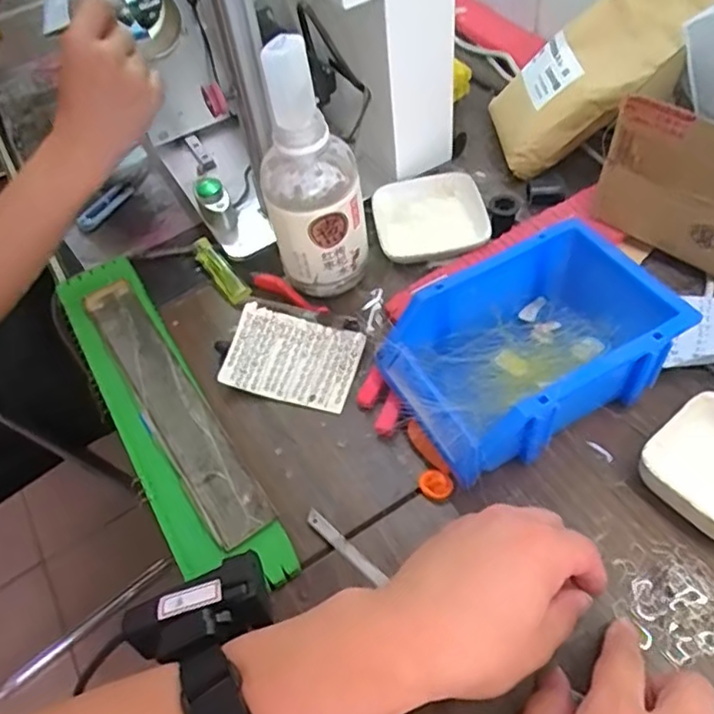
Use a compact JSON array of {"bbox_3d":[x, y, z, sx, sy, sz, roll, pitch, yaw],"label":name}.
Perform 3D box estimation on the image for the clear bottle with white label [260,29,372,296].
[{"bbox_3d":[-0.036,-0.131,0.471,0.065,0.189,0.067,30,62,26],"label":"clear bottle with white label"}]

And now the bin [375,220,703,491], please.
[{"bbox_3d":[0.123,-0.007,0.441,0.195,0.076,0.125,-26,54,-12],"label":"bin"}]

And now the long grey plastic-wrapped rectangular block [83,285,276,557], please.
[{"bbox_3d":[-0.148,0.030,0.479,0.042,0.013,0.271,-32,58,-15],"label":"long grey plastic-wrapped rectangular block"}]

